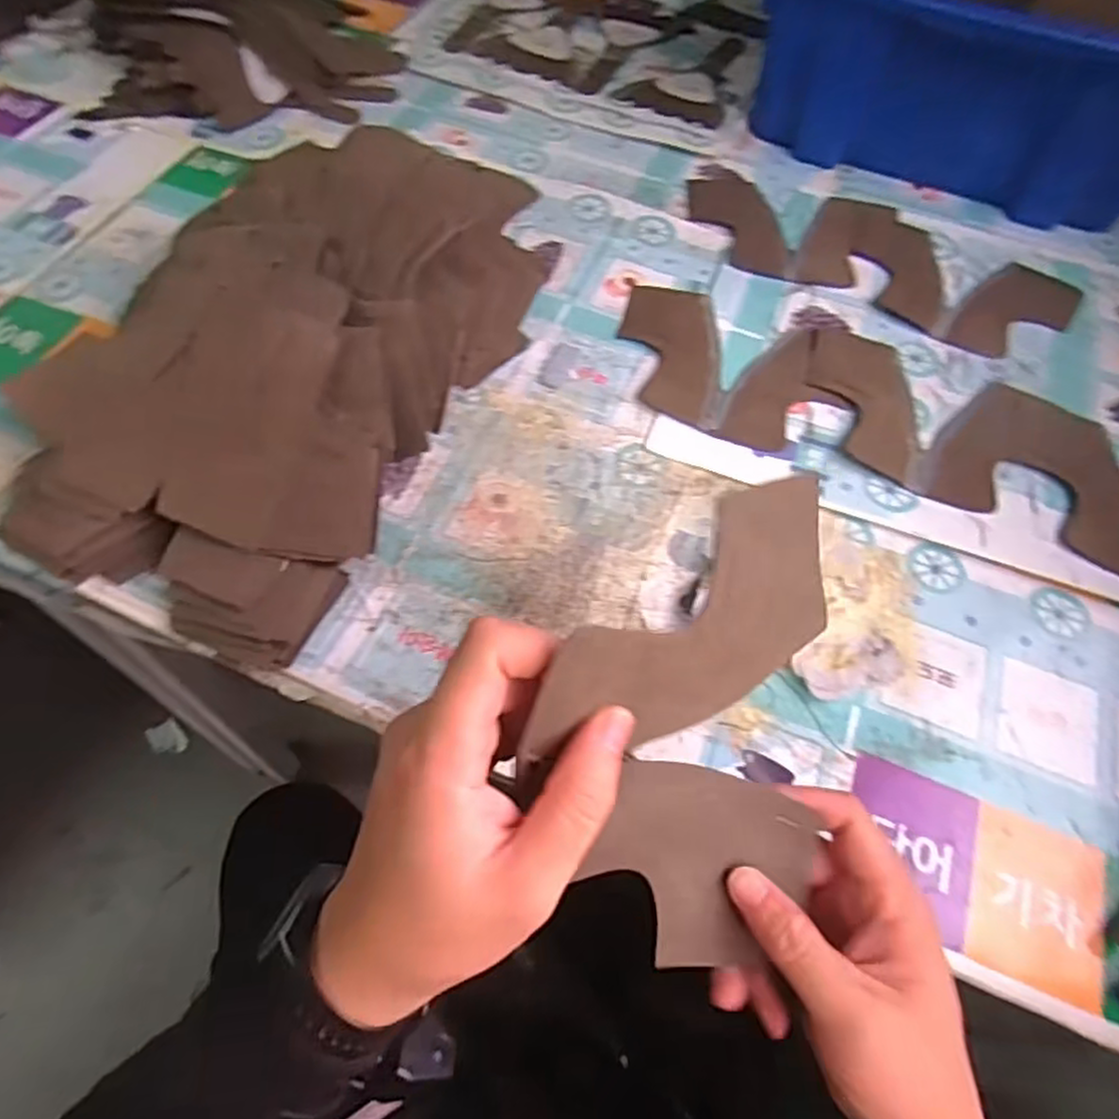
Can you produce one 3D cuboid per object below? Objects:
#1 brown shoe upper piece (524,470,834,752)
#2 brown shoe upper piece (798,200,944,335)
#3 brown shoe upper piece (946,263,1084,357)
[{"bbox_3d":[0.052,0.020,0.275,0.143,0.019,0.080,-18,104,-33],"label":"brown shoe upper piece"},{"bbox_3d":[0.298,-0.284,0.680,0.130,0.015,0.155,24,61,10],"label":"brown shoe upper piece"},{"bbox_3d":[0.401,-0.216,0.641,0.077,0.005,0.127,38,64,17],"label":"brown shoe upper piece"}]

